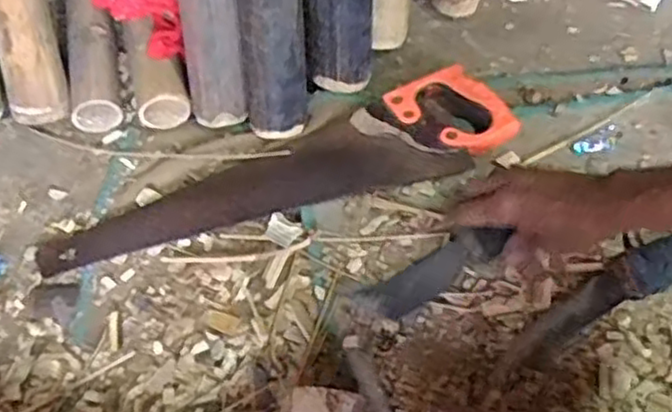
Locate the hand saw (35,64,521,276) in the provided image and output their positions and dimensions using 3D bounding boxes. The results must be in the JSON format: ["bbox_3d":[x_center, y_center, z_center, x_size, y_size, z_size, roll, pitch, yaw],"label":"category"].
[{"bbox_3d":[-0.061,-0.035,0.760,0.503,0.029,0.116,-18,58,-7],"label":"hand saw"}]

